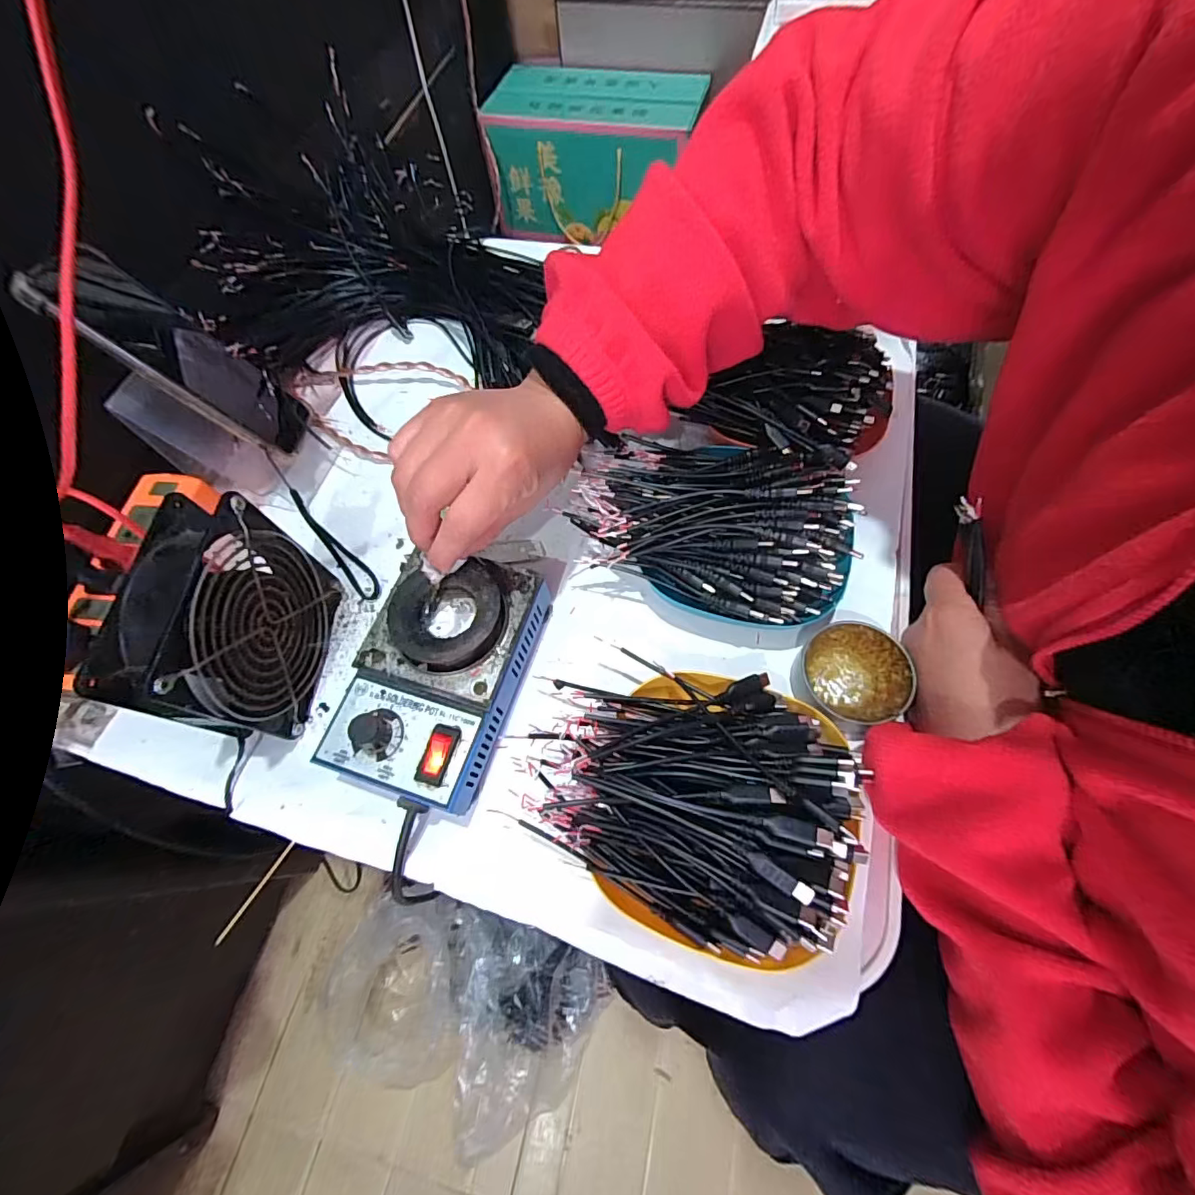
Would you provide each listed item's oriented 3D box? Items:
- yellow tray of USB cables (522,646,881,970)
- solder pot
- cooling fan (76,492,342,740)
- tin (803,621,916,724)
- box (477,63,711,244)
[{"bbox_3d":[0.050,0.101,0.281,0.170,0.072,0.140,24,69,13],"label":"yellow tray of USB cables"},{"bbox_3d":[-0.095,0.046,0.324,0.103,0.060,0.148,15,67,10],"label":"solder pot"},{"bbox_3d":[-0.222,0.019,0.315,0.055,0.109,0.135,0,65,3],"label":"cooling fan"},{"bbox_3d":[0.160,0.048,0.322,0.055,0.029,0.061,-14,65,-3],"label":"tin"},{"bbox_3d":[-0.001,-0.726,0.863,0.326,0.171,0.172,5,66,5],"label":"box"}]

